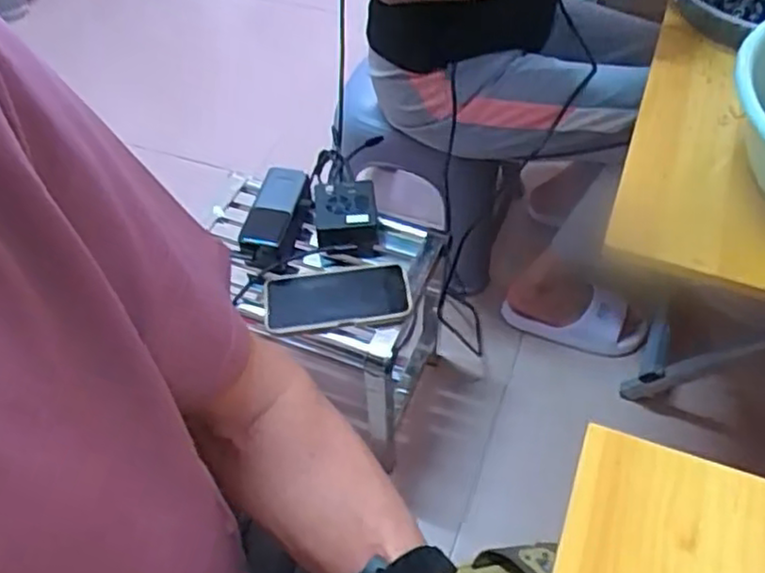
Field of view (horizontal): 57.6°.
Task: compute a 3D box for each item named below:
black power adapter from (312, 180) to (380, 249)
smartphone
[{"bbox_3d":[-0.045,-0.089,0.851,0.073,0.040,0.075,-7,53,-3],"label":"black power adapter"},{"bbox_3d":[-0.054,0.015,0.812,0.166,0.019,0.081,-9,53,-5],"label":"smartphone"}]

